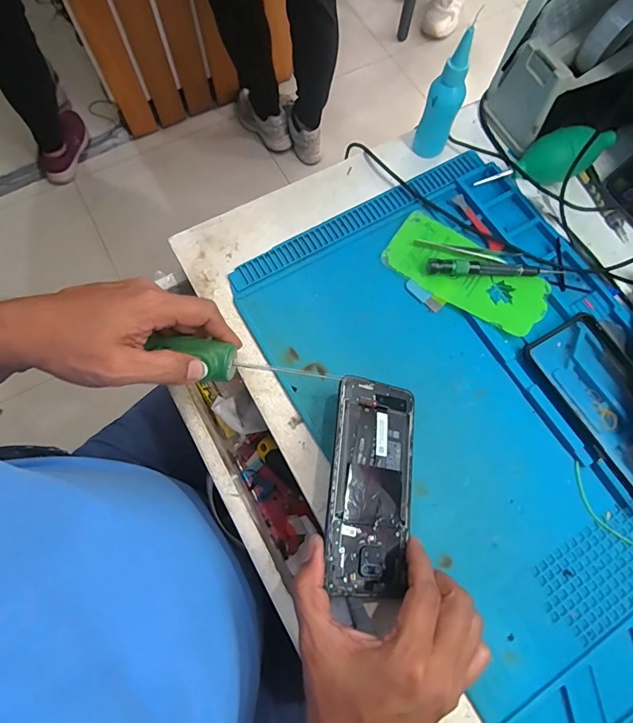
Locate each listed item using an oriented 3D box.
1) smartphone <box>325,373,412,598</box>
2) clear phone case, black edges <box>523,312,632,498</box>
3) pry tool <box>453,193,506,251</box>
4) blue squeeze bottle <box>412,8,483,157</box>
[{"bbox_3d":[0.044,0.096,0.330,0.073,0.008,0.163,15,69,-22],"label":"smartphone"},{"bbox_3d":[0.266,0.038,0.366,0.081,0.016,0.165,-29,76,-8],"label":"clear phone case, black edges"},{"bbox_3d":[0.166,-0.142,0.426,0.014,0.004,0.073,-32,77,-9],"label":"pry tool"},{"bbox_3d":[0.124,-0.255,0.400,0.032,0.121,0.029,26,76,7],"label":"blue squeeze bottle"}]

